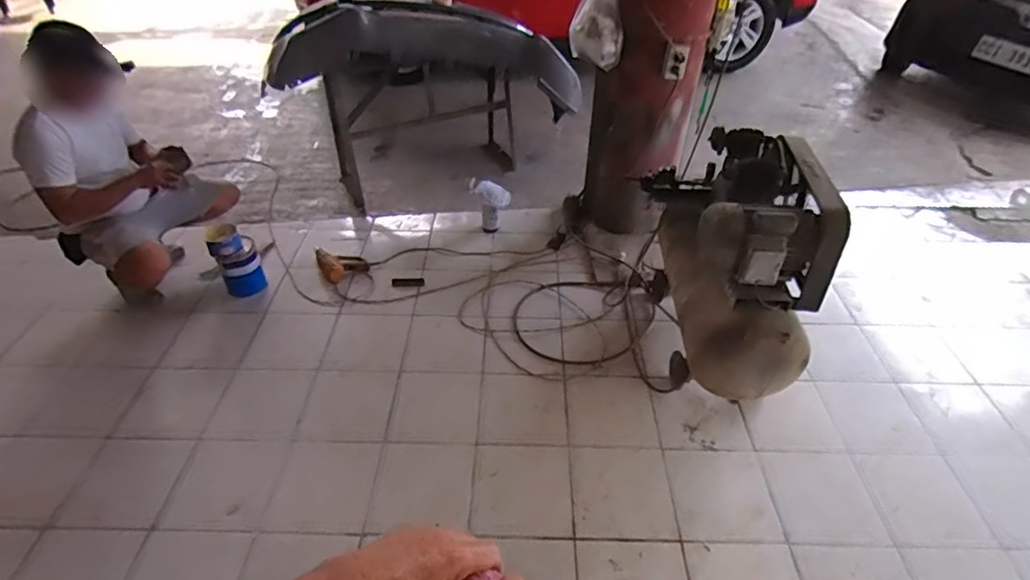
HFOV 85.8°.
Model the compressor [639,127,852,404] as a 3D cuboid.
[{"bbox_3d":[0.709,-0.090,1.834,0.385,0.674,0.786,-2,40,-3],"label":"compressor"}]

